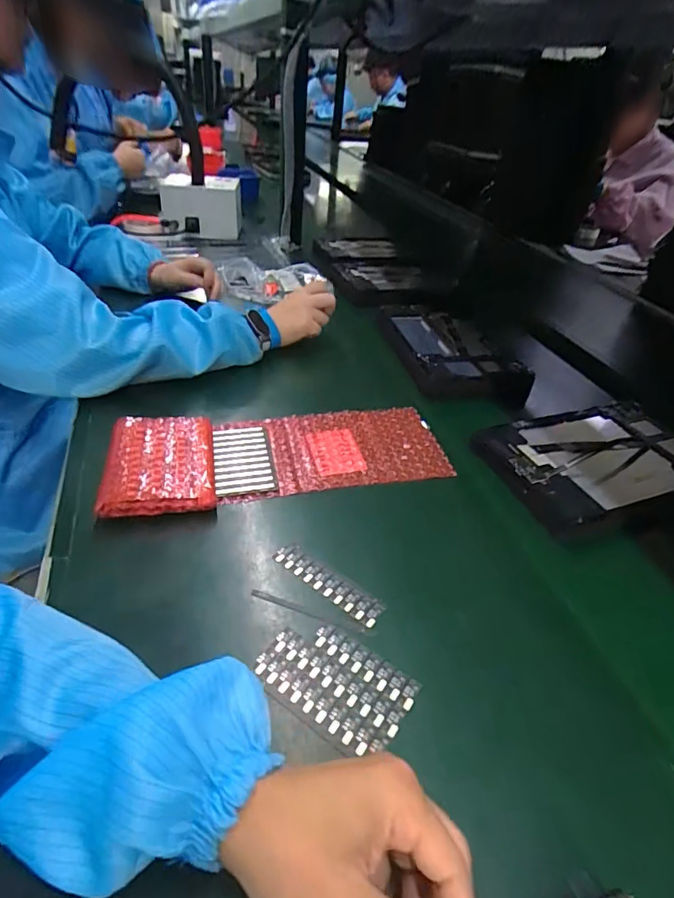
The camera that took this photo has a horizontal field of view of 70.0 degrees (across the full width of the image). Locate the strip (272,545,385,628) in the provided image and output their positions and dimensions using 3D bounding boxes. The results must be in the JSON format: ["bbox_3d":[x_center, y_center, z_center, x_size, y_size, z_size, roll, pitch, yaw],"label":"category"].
[{"bbox_3d":[-0.007,0.106,0.383,0.097,0.005,0.022,29,43,27],"label":"strip"}]

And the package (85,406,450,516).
[{"bbox_3d":[-0.054,0.001,0.493,0.330,0.039,0.125,-6,39,-15],"label":"package"}]

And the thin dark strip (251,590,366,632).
[{"bbox_3d":[-0.023,0.122,0.363,0.089,0.004,0.007,14,38,14],"label":"thin dark strip"}]

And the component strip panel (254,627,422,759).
[{"bbox_3d":[-0.002,0.155,0.323,0.098,0.005,0.062,26,42,23],"label":"component strip panel"}]

